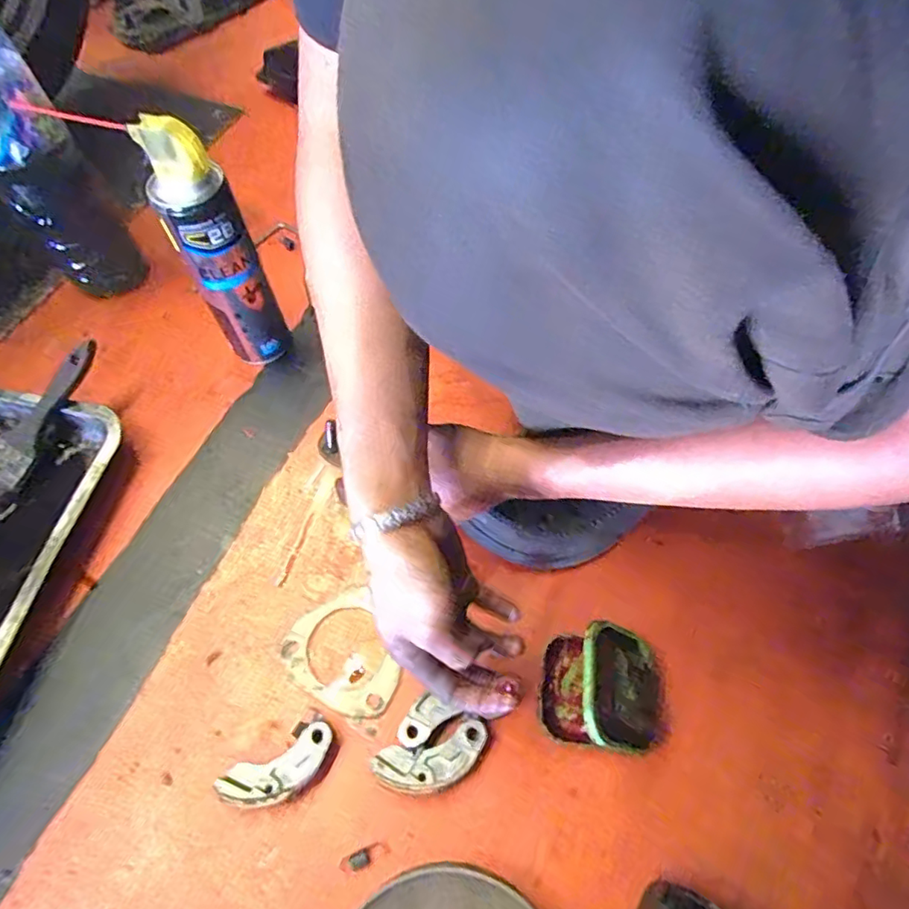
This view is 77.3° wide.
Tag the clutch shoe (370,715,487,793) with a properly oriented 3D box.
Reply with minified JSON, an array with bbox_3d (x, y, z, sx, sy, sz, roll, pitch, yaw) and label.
[{"bbox_3d":[-0.015,0.222,0.413,0.081,0.020,0.036,-16,60,-10],"label":"clutch shoe"}]

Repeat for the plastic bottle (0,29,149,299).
[{"bbox_3d":[-0.422,-0.295,0.568,0.093,0.297,0.087,-28,63,-17],"label":"plastic bottle"}]

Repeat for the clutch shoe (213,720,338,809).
[{"bbox_3d":[-0.125,0.227,0.410,0.080,0.020,0.040,-27,63,-16],"label":"clutch shoe"}]

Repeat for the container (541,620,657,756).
[{"bbox_3d":[0.109,0.170,0.413,0.083,0.082,0.078,6,59,3],"label":"container"}]

